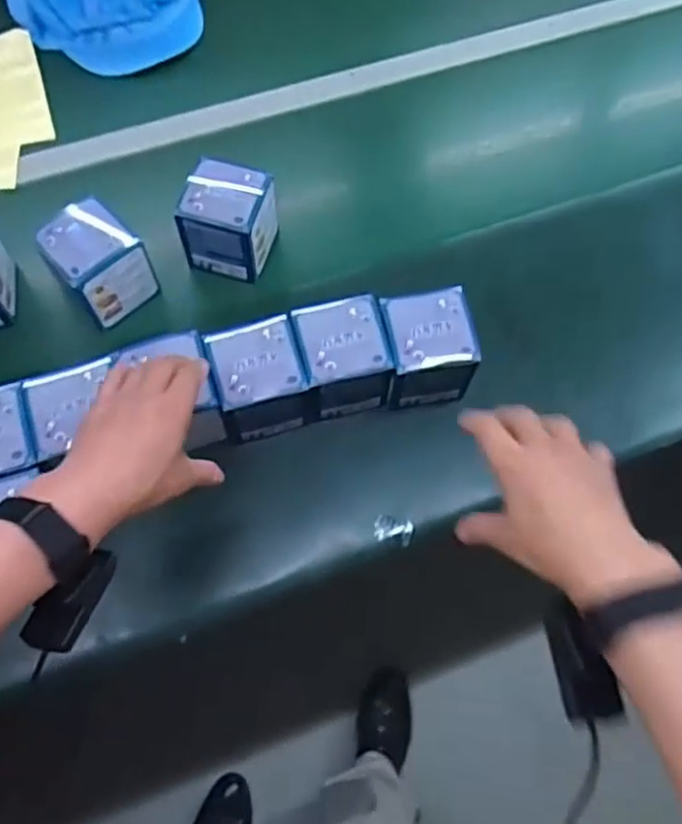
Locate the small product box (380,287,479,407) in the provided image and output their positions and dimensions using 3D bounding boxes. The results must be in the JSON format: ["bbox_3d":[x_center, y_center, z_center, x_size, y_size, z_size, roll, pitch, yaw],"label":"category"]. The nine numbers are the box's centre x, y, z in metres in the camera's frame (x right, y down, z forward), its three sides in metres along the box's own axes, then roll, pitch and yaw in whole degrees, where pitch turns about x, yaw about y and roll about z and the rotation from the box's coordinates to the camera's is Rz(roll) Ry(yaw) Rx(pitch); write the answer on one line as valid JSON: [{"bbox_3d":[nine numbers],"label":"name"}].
[{"bbox_3d":[0.086,-0.057,0.697,0.088,0.093,0.089,-8,64,-5],"label":"small product box"}]

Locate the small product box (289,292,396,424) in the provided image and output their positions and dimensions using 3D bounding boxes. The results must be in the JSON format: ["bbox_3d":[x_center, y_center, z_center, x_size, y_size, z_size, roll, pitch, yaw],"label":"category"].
[{"bbox_3d":[0.002,-0.053,0.684,0.084,0.080,0.094,-12,69,-7],"label":"small product box"}]

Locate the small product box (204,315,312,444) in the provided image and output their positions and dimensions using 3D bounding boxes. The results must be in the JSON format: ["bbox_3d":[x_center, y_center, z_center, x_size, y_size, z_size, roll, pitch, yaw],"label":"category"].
[{"bbox_3d":[-0.078,-0.028,0.677,0.083,0.084,0.095,-13,69,-8],"label":"small product box"}]

